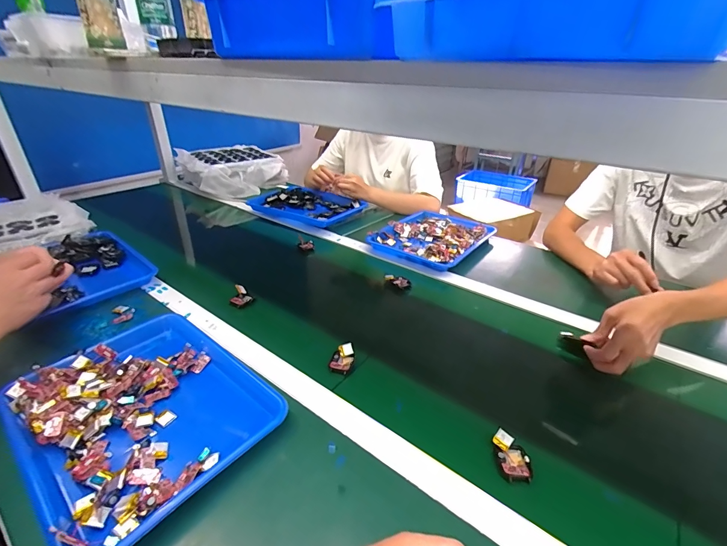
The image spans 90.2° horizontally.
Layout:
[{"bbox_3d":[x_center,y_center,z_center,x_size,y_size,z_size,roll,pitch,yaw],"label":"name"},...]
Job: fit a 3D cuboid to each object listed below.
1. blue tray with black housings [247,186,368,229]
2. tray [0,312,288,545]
[{"bbox_3d":[-0.178,-0.226,1.183,0.335,0.043,0.236,18,34,27],"label":"blue tray with black housings"},{"bbox_3d":[-0.295,0.178,0.486,0.333,0.044,0.258,23,36,34],"label":"tray"}]

